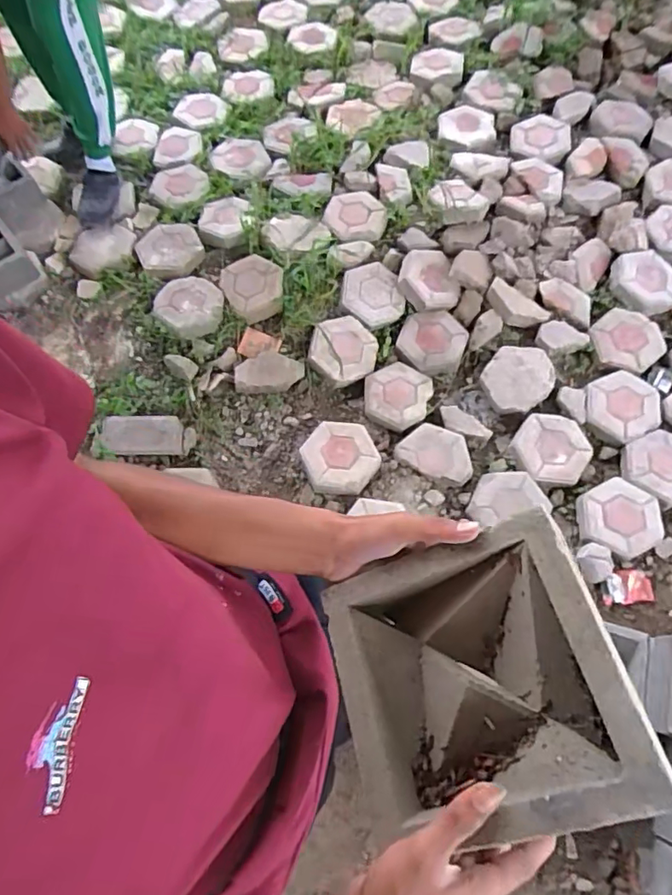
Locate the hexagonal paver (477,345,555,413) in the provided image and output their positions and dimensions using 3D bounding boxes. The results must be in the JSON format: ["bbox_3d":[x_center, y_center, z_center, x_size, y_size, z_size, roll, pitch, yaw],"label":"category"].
[{"bbox_3d":[0.542,-0.208,1.613,0.216,0.049,0.192,-41,72,-13],"label":"hexagonal paver"}]

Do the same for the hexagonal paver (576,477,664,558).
[{"bbox_3d":[0.756,0.187,1.448,0.225,0.038,0.198,-25,72,-9],"label":"hexagonal paver"}]

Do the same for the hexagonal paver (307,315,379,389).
[{"bbox_3d":[0.019,-0.295,1.634,0.210,0.046,0.204,45,72,-6],"label":"hexagonal paver"}]

